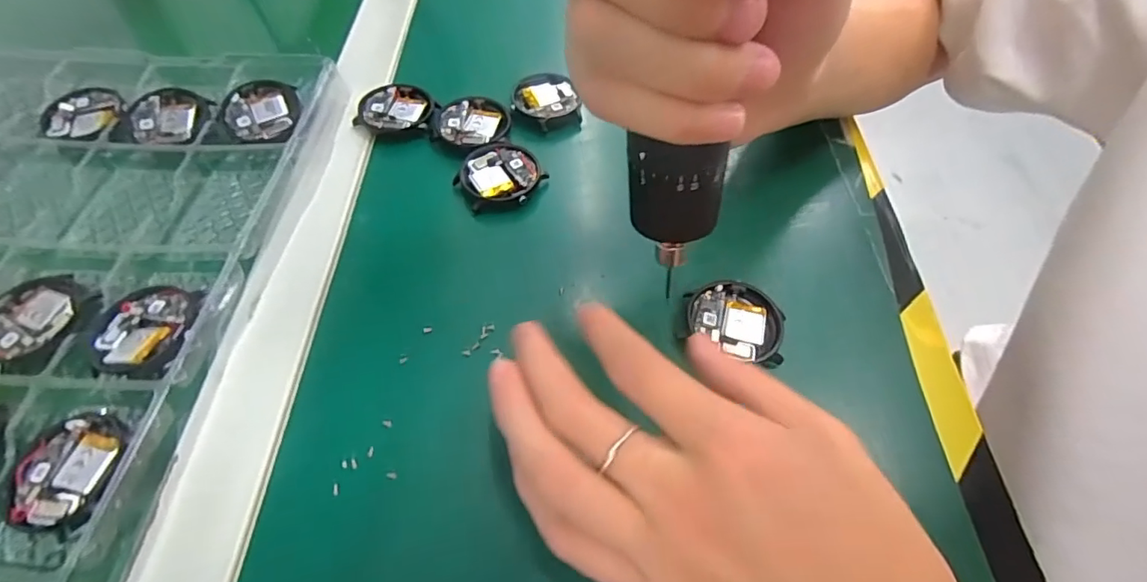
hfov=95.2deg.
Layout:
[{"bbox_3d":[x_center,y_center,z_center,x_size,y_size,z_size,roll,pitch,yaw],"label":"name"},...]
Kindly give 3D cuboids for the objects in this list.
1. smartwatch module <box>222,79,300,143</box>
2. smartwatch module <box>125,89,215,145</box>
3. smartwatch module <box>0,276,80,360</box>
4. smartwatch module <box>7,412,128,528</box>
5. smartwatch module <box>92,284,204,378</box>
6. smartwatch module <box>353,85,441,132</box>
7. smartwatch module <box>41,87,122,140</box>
[{"bbox_3d":[-0.186,-0.105,0.314,0.042,0.016,0.045,-22,60,-14],"label":"smartwatch module"},{"bbox_3d":[-0.241,-0.104,0.315,0.050,0.013,0.038,-4,57,-4],"label":"smartwatch module"},{"bbox_3d":[-0.257,0.013,0.248,0.038,0.007,0.043,-27,61,-18],"label":"smartwatch module"},{"bbox_3d":[-0.198,0.070,0.207,0.040,0.009,0.043,-3,57,-3],"label":"smartwatch module"},{"bbox_3d":[-0.196,0.017,0.239,0.043,0.011,0.045,-2,57,-2],"label":"smartwatch module"},{"bbox_3d":[-0.110,-0.112,0.326,0.046,0.006,0.040,2,57,0],"label":"smartwatch module"},{"bbox_3d":[-0.300,-0.108,0.321,0.043,0.009,0.044,-18,59,-13],"label":"smartwatch module"}]

